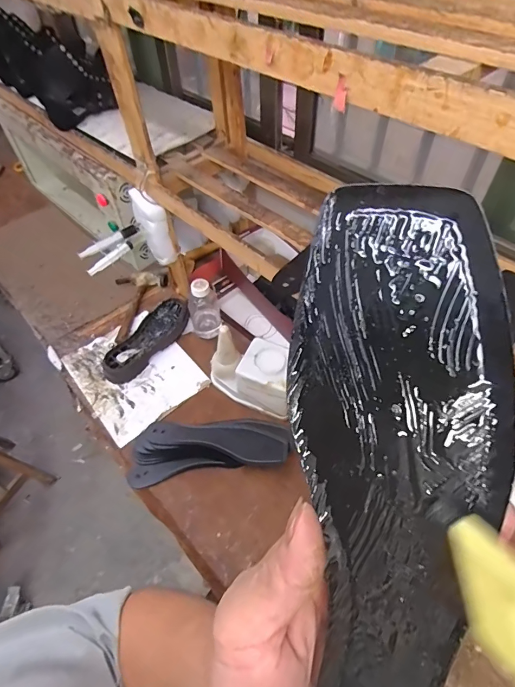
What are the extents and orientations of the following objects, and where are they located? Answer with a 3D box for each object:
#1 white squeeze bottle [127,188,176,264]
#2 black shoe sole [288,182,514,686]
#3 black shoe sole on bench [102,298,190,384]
[{"bbox_3d":[-0.233,-0.259,0.871,0.053,0.159,0.067,-24,55,-16],"label":"white squeeze bottle"},{"bbox_3d":[0.049,0.080,0.144,0.071,0.010,0.267,1,94,19],"label":"black shoe sole"},{"bbox_3d":[-0.261,-0.007,0.942,0.101,0.034,0.256,24,57,20],"label":"black shoe sole on bench"}]

